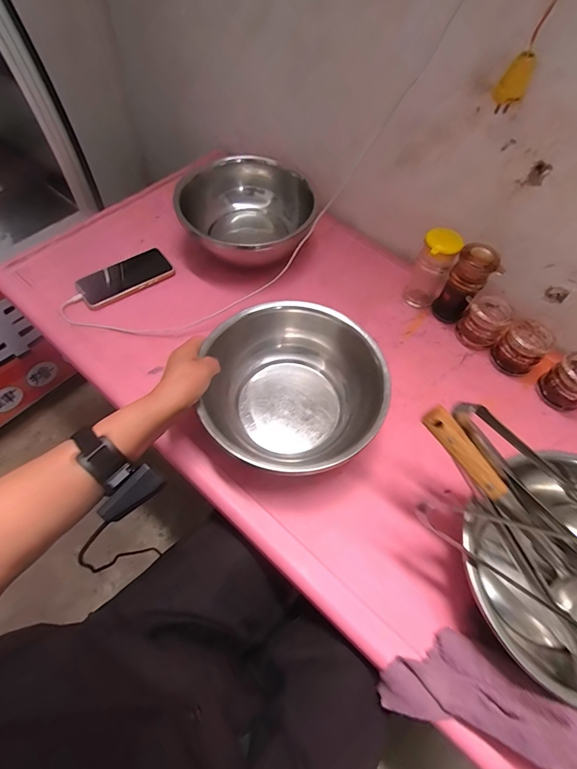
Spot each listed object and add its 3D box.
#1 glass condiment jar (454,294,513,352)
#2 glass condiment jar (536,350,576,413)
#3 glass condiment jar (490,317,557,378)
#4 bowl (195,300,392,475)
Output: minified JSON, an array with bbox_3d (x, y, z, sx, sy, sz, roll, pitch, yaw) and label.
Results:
[{"bbox_3d":[0.328,-0.106,0.653,0.066,0.070,0.065,2,59,-3],"label":"glass condiment jar"},{"bbox_3d":[0.448,-0.004,0.594,0.076,0.072,0.065,6,59,-1],"label":"glass condiment jar"},{"bbox_3d":[0.380,-0.060,0.624,0.057,0.069,0.066,-33,67,-21],"label":"glass condiment jar"},{"bbox_3d":[-0.008,0.019,0.538,0.249,0.103,0.218,41,65,19],"label":"bowl"}]

